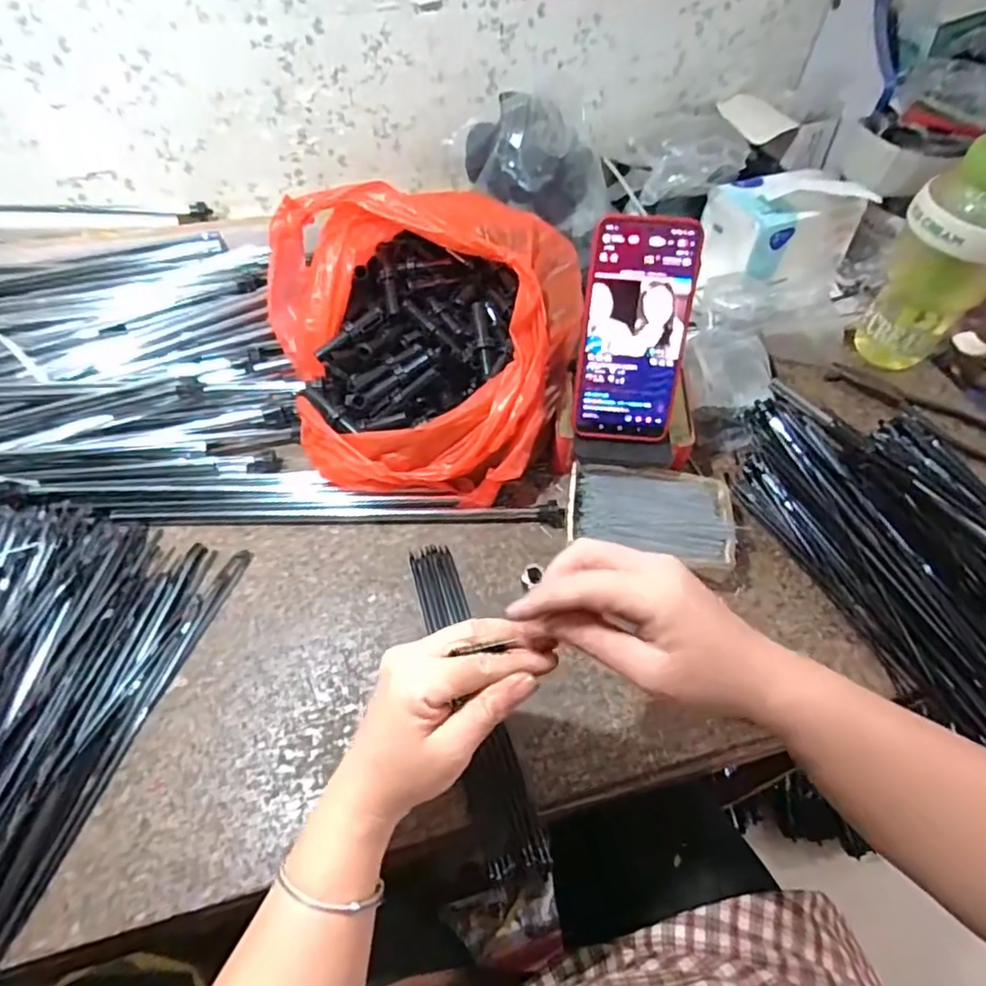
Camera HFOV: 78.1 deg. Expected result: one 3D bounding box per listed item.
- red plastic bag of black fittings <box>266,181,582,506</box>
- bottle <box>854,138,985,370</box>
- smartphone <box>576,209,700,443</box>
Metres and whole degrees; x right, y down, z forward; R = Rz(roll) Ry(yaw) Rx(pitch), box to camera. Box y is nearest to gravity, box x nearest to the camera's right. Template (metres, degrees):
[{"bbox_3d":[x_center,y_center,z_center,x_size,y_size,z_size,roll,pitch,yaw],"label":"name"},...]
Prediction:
[{"bbox_3d":[-0.065,-0.137,0.526,0.258,0.137,0.247,3,53,2],"label":"red plastic bag of black fittings"},{"bbox_3d":[0.427,-0.211,0.545,0.118,0.266,0.113,26,57,18],"label":"bottle"},{"bbox_3d":[0.108,-0.121,0.464,0.080,0.163,0.011,5,23,3],"label":"smartphone"}]

